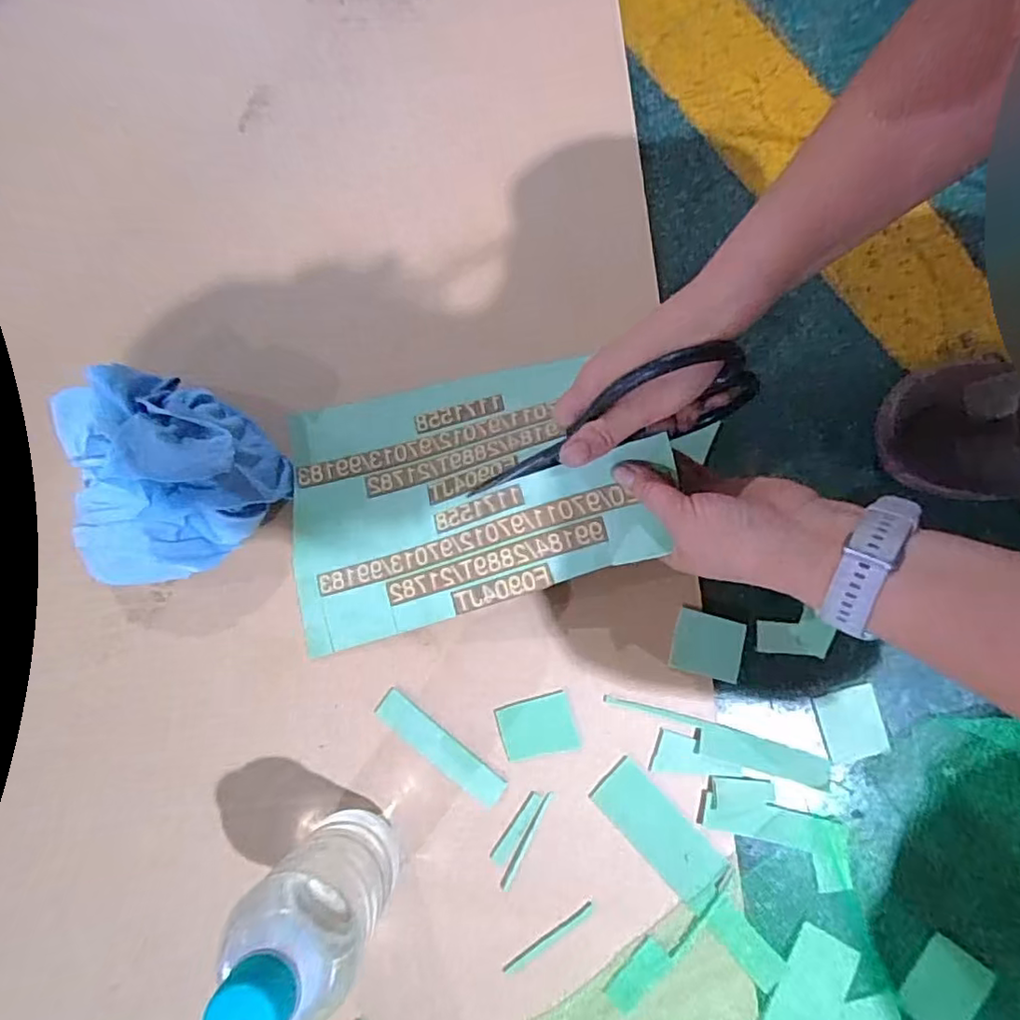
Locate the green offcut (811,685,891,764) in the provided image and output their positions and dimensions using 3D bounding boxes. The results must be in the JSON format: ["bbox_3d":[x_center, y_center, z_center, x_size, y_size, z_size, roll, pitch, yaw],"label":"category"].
[{"bbox_3d":[0.237,0.147,0.417,0.043,0.004,0.045,-13,80,-3],"label":"green offcut"}]

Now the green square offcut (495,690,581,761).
[{"bbox_3d":[0.019,0.149,0.410,0.050,0.004,0.038,-14,80,-4],"label":"green square offcut"}]

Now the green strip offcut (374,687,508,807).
[{"bbox_3d":[-0.048,0.161,0.409,0.100,0.005,0.021,38,81,6],"label":"green strip offcut"}]

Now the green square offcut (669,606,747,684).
[{"bbox_3d":[0.138,0.094,0.421,0.047,0.004,0.042,14,82,10],"label":"green square offcut"}]

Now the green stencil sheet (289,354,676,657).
[{"bbox_3d":[-0.033,-0.018,0.418,0.258,0.049,0.173,-16,71,8],"label":"green stencil sheet"}]

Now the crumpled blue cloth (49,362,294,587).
[{"bbox_3d":[-0.233,-0.030,0.403,0.138,0.074,0.142,-16,80,-4],"label":"crumpled blue cloth"}]

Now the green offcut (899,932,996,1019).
[{"bbox_3d":[0.278,0.307,0.386,0.043,0.006,0.054,36,81,5],"label":"green offcut"}]

